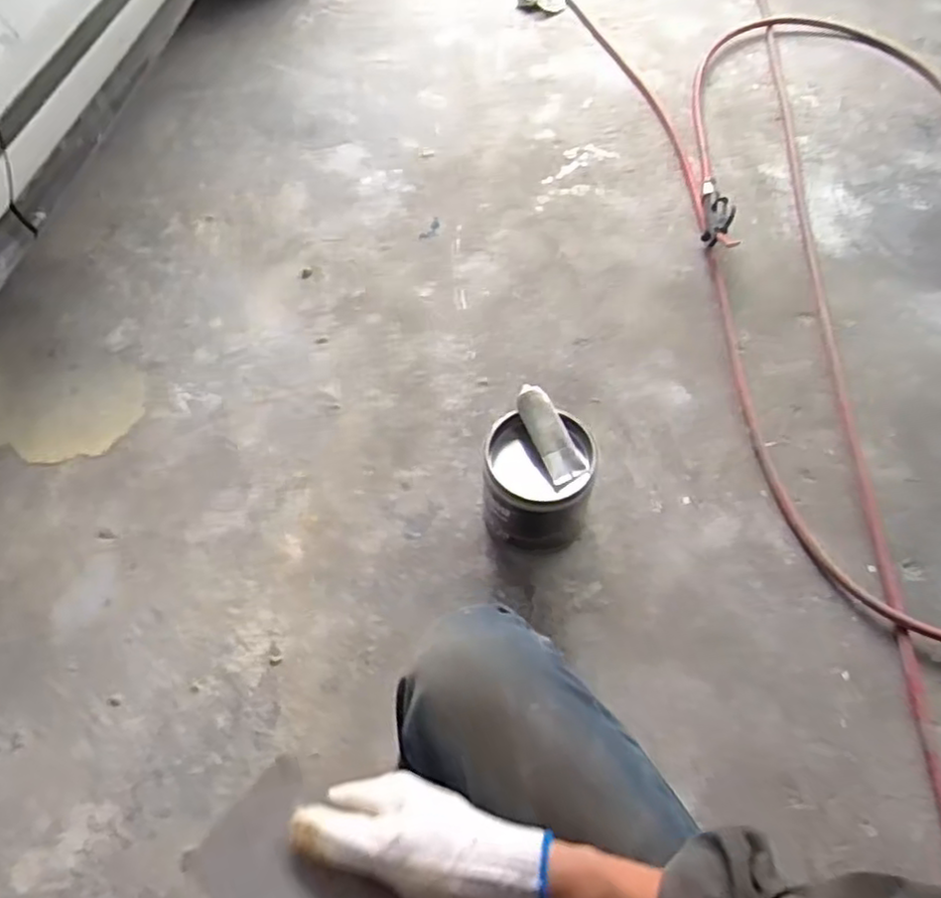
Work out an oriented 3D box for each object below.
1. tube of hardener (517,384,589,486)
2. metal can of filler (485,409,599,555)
[{"bbox_3d":[0.104,-0.022,0.960,0.046,0.027,0.137,-26,85,-14],"label":"tube of hardener"},{"bbox_3d":[0.094,0.051,1.015,0.144,0.177,0.146,0,60,0],"label":"metal can of filler"}]

